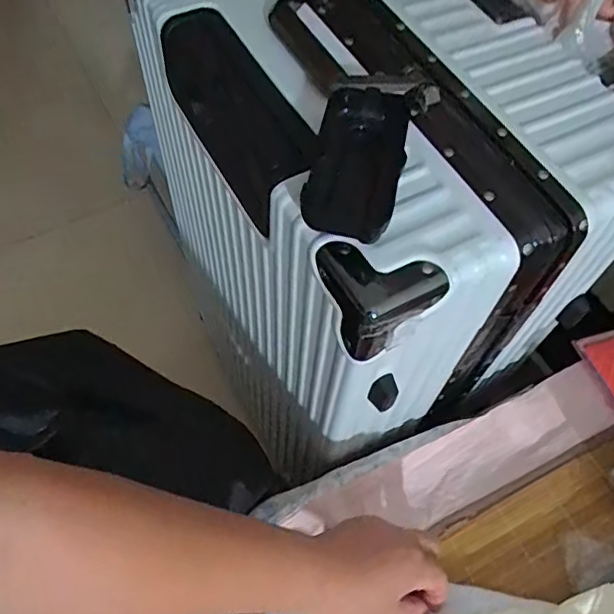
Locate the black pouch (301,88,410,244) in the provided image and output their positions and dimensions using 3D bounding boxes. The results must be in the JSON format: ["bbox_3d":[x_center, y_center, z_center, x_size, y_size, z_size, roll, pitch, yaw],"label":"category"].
[{"bbox_3d":[0.032,-0.087,0.351,0.052,0.027,0.112,11,60,8],"label":"black pouch"}]

